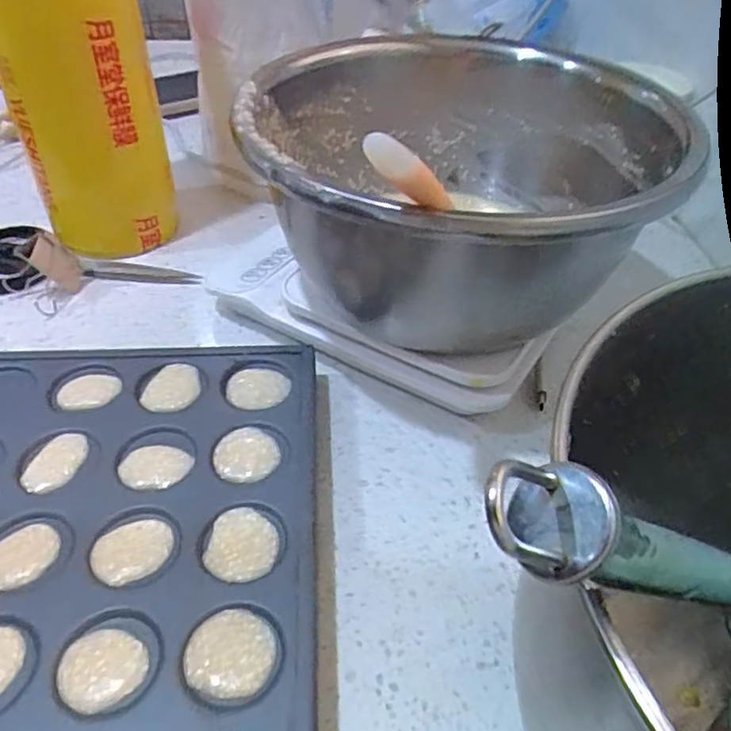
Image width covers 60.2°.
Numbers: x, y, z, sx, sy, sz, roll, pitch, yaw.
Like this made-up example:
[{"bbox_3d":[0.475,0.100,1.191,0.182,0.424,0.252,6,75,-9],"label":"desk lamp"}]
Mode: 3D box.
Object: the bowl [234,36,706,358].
[{"bbox_3d":[0.041,-0.088,0.314,0.199,0.115,0.200,1,43,-1],"label":"bowl"}]

